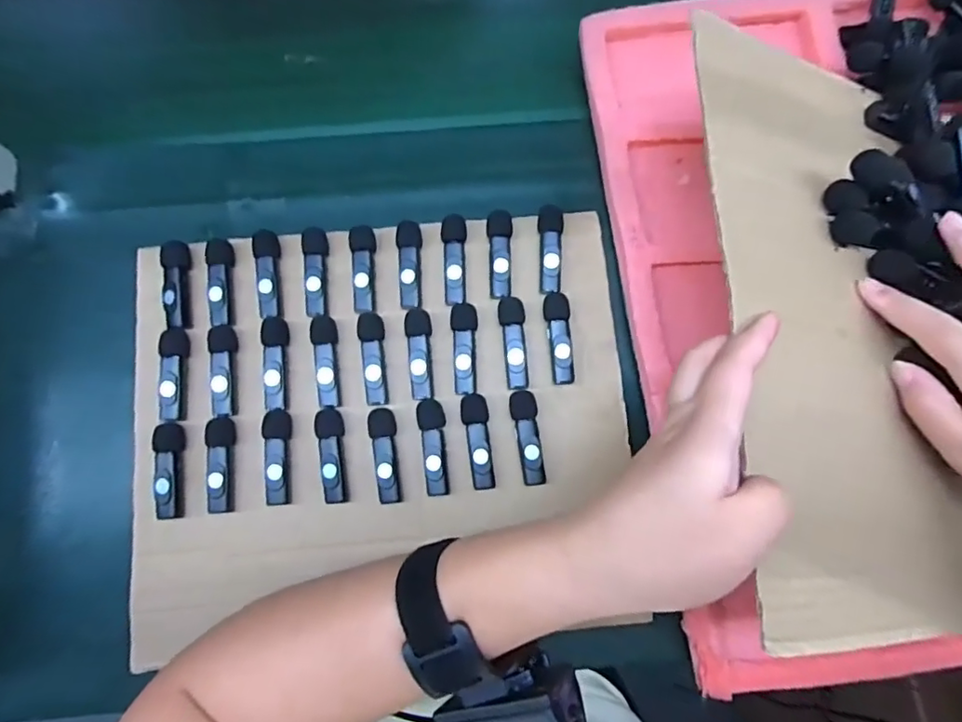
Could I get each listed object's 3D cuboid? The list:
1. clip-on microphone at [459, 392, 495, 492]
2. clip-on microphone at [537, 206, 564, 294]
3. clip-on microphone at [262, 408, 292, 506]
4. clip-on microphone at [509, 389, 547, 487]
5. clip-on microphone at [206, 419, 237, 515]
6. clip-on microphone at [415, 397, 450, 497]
[{"bbox_3d":[-0.003,0.057,0.399,0.019,0.018,0.066,-5,77,-1],"label":"clip-on microphone"},{"bbox_3d":[0.051,-0.082,0.422,0.018,0.017,0.066,3,77,1],"label":"clip-on microphone"},{"bbox_3d":[-0.142,0.066,0.393,0.015,0.014,0.066,-4,77,0],"label":"clip-on microphone"},{"bbox_3d":[0.032,0.055,0.399,0.019,0.017,0.065,-5,77,-1],"label":"clip-on microphone"},{"bbox_3d":[-0.181,0.072,0.391,0.016,0.016,0.064,-6,77,-1],"label":"clip-on microphone"},{"bbox_3d":[-0.033,0.060,0.396,0.019,0.014,0.066,-6,77,-1],"label":"clip-on microphone"}]

